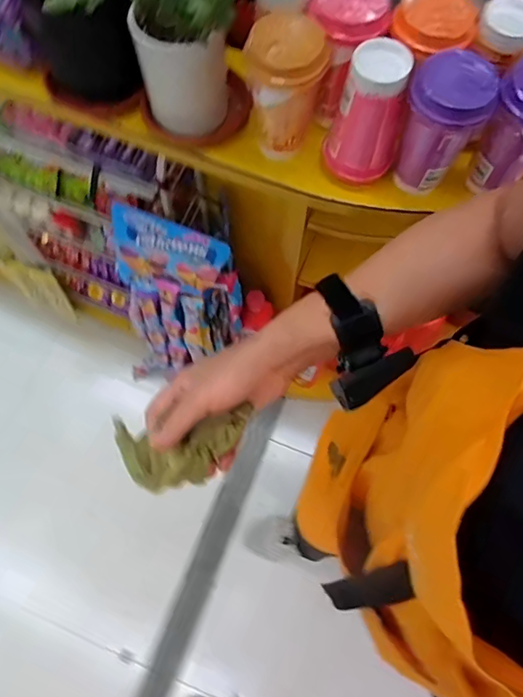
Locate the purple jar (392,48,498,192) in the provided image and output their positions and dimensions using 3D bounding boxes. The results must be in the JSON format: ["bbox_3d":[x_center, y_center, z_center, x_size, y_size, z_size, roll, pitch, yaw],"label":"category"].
[{"bbox_3d":[0.181,-0.224,0.523,0.077,0.148,0.075,26,73,8],"label":"purple jar"}]

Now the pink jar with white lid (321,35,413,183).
[{"bbox_3d":[0.112,-0.247,0.519,0.076,0.123,0.071,0,71,-1],"label":"pink jar with white lid"}]

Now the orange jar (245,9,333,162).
[{"bbox_3d":[0.027,-0.276,0.531,0.075,0.131,0.080,0,71,-1],"label":"orange jar"}]

